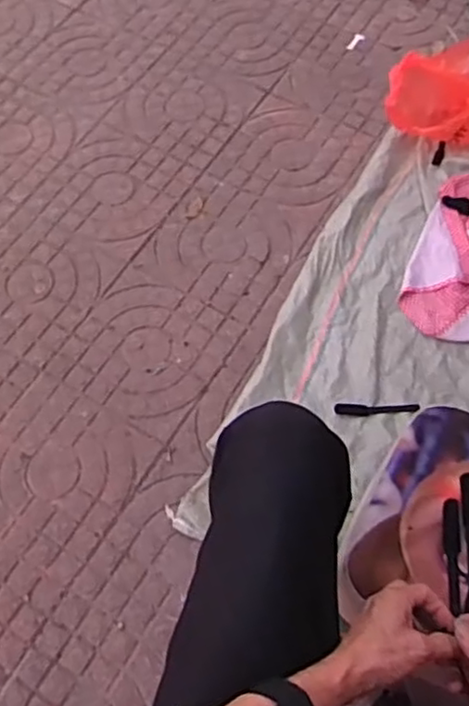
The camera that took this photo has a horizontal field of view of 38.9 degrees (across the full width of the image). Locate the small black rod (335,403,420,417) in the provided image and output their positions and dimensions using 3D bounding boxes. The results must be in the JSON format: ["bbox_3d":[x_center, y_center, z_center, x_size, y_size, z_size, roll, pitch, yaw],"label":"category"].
[{"bbox_3d":[0.223,0.090,1.038,0.130,0.011,0.020,2,66,-1],"label":"small black rod"}]

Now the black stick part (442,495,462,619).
[{"bbox_3d":[0.232,0.213,0.701,0.018,0.013,0.114,4,66,-1],"label":"black stick part"}]

